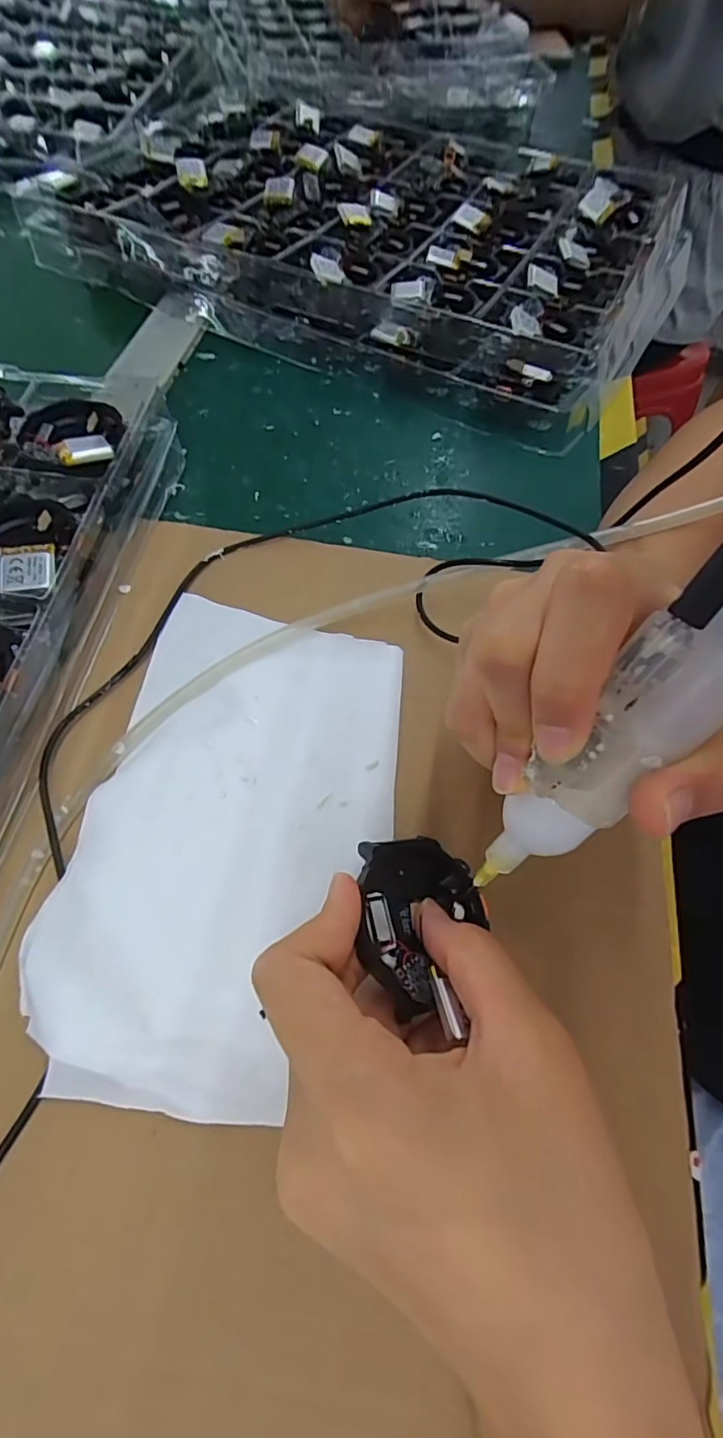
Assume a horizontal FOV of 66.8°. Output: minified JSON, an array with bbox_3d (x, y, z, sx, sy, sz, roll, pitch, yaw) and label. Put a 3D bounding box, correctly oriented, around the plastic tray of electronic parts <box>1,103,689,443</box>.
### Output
[{"bbox_3d":[0.013,-0.392,0.432,0.454,0.041,0.321,25,63,12],"label":"plastic tray of electronic parts"}]

